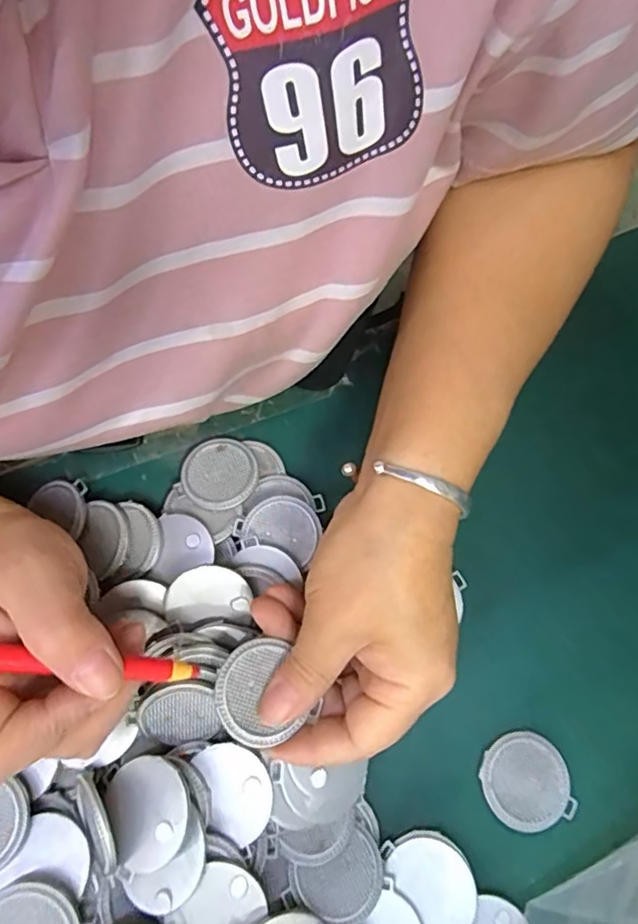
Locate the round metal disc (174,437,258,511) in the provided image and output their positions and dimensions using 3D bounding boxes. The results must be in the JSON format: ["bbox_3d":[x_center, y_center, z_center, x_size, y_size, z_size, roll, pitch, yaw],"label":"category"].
[{"bbox_3d":[-0.052,0.006,0.302,0.040,0.004,0.039,-2,64,4],"label":"round metal disc"}]

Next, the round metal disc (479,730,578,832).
[{"bbox_3d":[0.097,0.150,0.271,0.039,0.007,0.041,0,74,0],"label":"round metal disc"}]

